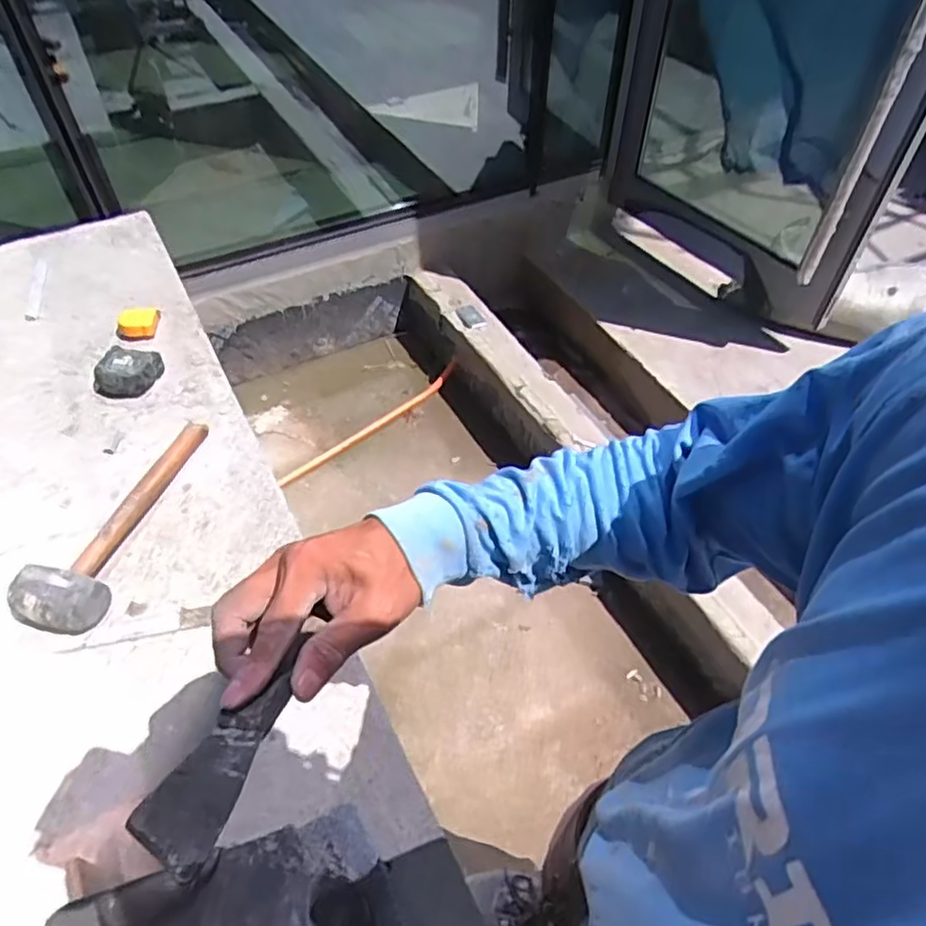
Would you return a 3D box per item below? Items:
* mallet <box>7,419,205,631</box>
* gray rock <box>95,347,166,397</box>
[{"bbox_3d":[-0.423,0.063,0.838,0.092,0.072,0.332,10,50,10],"label":"mallet"},{"bbox_3d":[-0.530,-0.144,1.033,0.089,0.042,0.091,14,51,13],"label":"gray rock"}]

